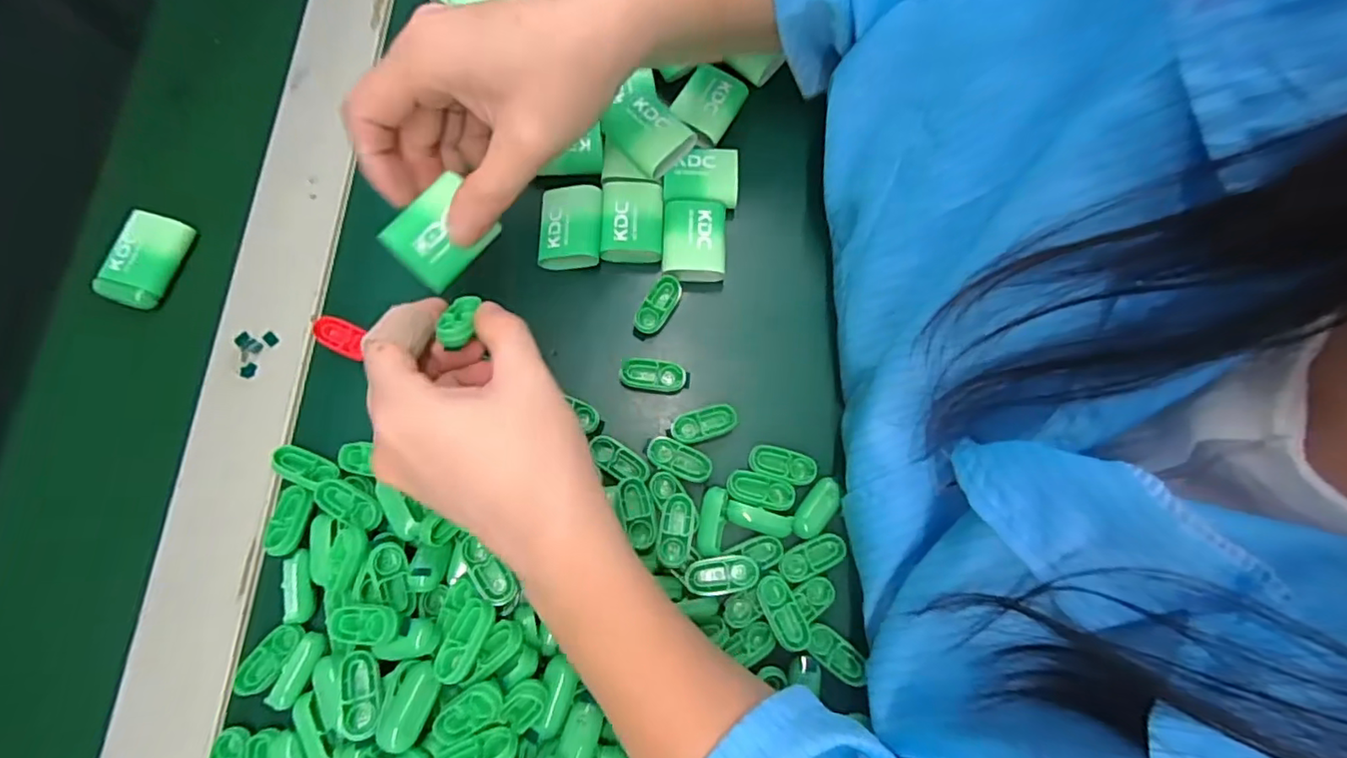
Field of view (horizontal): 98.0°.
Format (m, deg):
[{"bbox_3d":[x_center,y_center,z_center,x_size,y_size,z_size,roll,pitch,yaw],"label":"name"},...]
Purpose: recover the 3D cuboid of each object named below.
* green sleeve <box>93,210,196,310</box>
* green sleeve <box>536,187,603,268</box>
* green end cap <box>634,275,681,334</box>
[{"bbox_3d":[-0.288,-0.065,0.318,0.033,0.012,0.052,21,77,4],"label":"green sleeve"},{"bbox_3d":[-0.056,-0.083,0.324,0.033,0.017,0.042,2,76,-1],"label":"green sleeve"},{"bbox_3d":[-0.008,-0.040,0.320,0.015,0.007,0.035,30,78,6],"label":"green end cap"}]

